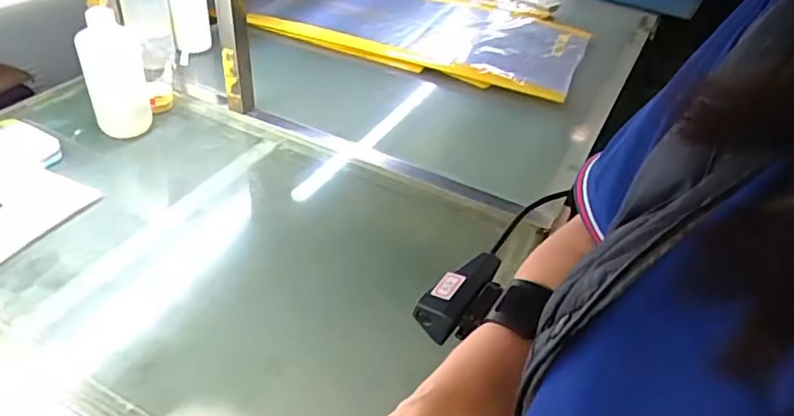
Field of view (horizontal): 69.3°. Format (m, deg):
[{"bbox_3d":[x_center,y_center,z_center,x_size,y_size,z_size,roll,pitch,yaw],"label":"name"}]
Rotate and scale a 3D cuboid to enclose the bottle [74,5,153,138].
[{"bbox_3d":[-0.406,-0.201,0.825,0.080,0.164,0.092,-13,43,-22],"label":"bottle"}]

